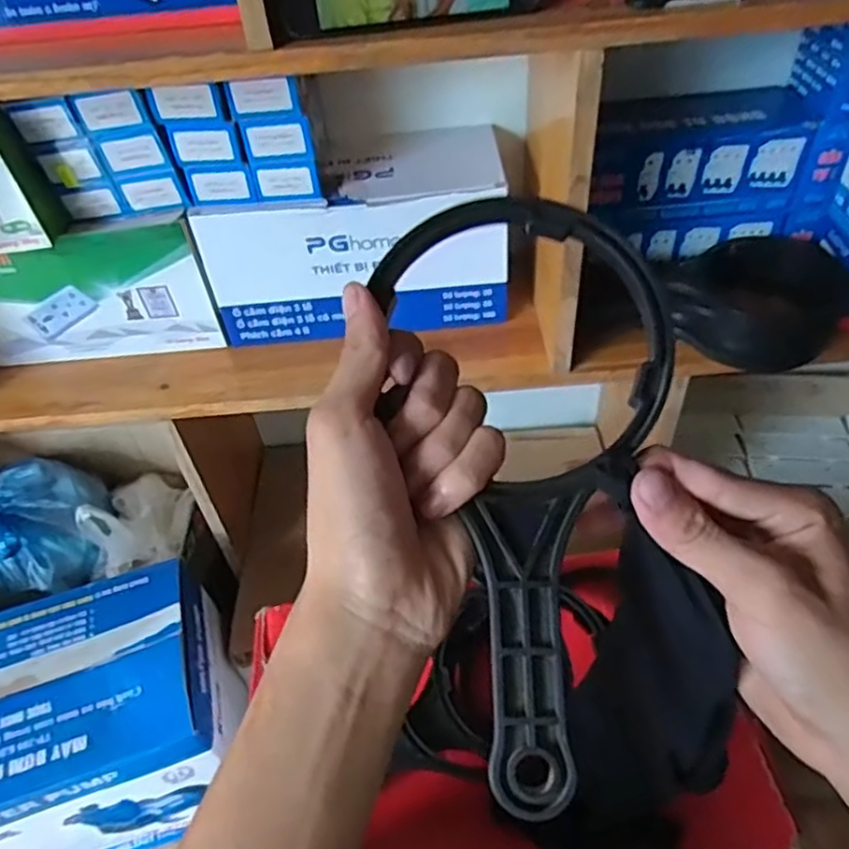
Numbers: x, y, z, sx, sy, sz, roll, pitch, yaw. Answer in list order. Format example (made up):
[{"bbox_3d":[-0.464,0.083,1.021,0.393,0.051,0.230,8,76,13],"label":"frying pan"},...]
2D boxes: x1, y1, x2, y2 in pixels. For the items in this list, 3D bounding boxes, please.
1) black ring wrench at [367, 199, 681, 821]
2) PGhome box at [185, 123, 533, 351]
[{"bbox_3d":[0.036,0.023,0.280,0.122,0.014,0.240,4,80,9],"label":"black ring wrench"},{"bbox_3d":[-0.054,-0.192,0.691,0.301,0.147,0.127,-5,47,1],"label":"PGhome box"}]

